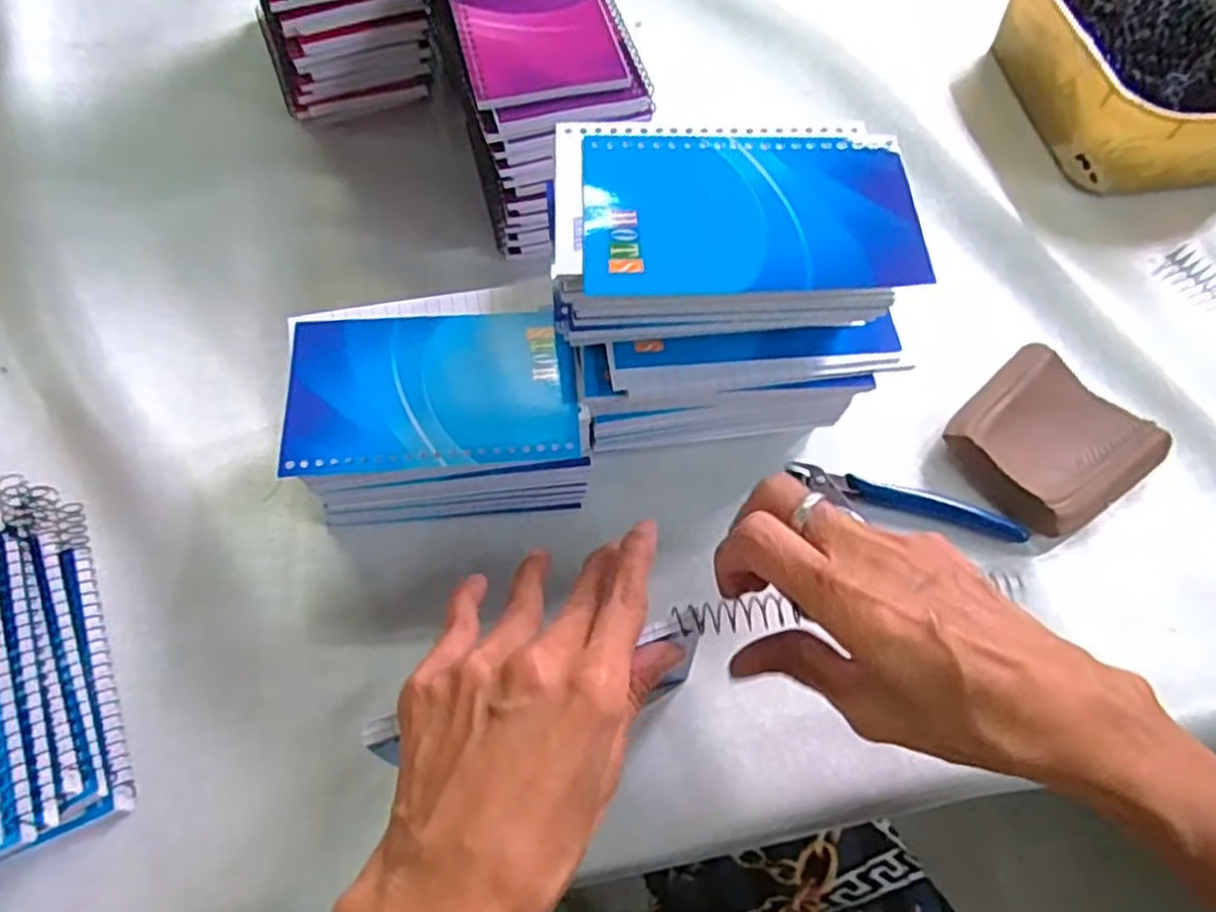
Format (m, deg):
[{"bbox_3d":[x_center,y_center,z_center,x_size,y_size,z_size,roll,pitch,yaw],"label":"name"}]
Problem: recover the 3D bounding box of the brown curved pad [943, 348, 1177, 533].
[{"bbox_3d":[0.233,-0.007,0.400,0.092,0.022,0.085,-37,69,-18],"label":"brown curved pad"}]

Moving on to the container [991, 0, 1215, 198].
[{"bbox_3d":[0.369,-0.271,0.509,0.157,0.065,0.195,-8,63,-5],"label":"container"}]

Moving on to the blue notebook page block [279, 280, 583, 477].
[{"bbox_3d":[-0.081,-0.036,0.343,0.129,0.005,0.091,-6,63,-4],"label":"blue notebook page block"}]

